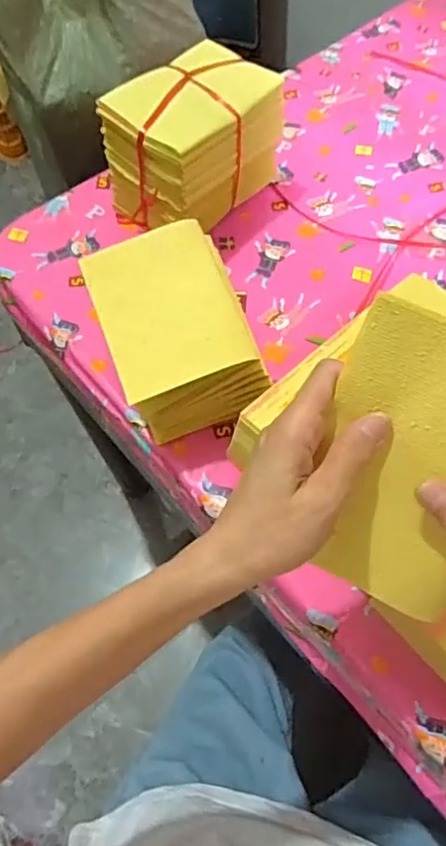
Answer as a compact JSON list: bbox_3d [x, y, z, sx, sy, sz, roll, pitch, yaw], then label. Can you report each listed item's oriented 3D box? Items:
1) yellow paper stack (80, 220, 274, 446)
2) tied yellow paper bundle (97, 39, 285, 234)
[{"bbox_3d":[-0.044,-0.082,0.531,0.116,0.094,0.165,-20,63,-8],"label":"yellow paper stack"},{"bbox_3d":[-0.030,-0.312,0.645,0.120,0.126,0.178,36,69,19],"label":"tied yellow paper bundle"}]

